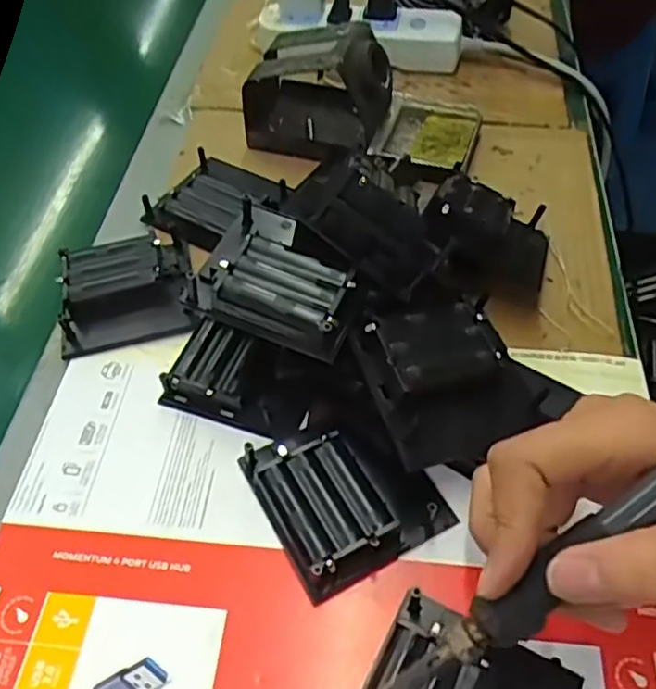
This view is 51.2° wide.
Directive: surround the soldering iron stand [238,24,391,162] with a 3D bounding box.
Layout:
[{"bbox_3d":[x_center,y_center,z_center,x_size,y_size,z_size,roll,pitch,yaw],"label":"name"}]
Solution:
[{"bbox_3d":[-0.007,-0.181,0.480,0.100,0.067,0.071,14,55,14],"label":"soldering iron stand"}]

